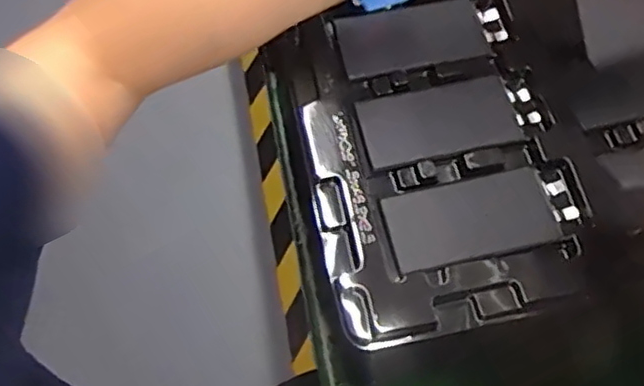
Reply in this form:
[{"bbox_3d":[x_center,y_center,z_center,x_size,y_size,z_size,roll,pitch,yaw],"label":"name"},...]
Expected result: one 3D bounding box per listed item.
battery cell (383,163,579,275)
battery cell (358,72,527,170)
[{"bbox_3d":[0.080,0.012,0.345,0.093,0.006,0.044,-13,66,-5],"label":"battery cell"},{"bbox_3d":[0.064,-0.040,0.366,0.085,0.004,0.047,-14,66,-5],"label":"battery cell"}]

